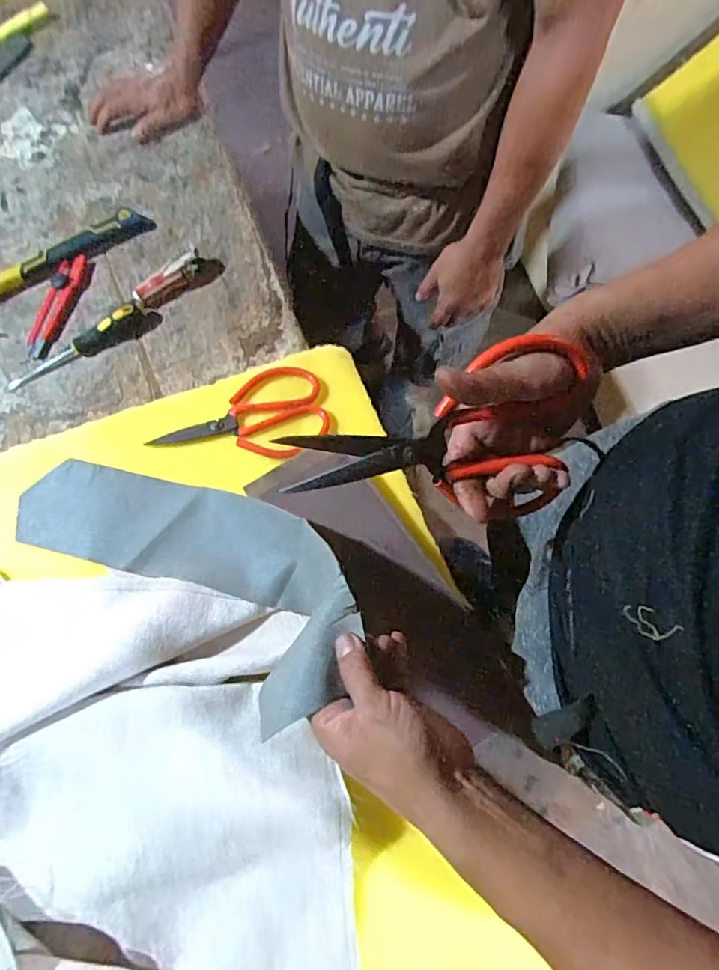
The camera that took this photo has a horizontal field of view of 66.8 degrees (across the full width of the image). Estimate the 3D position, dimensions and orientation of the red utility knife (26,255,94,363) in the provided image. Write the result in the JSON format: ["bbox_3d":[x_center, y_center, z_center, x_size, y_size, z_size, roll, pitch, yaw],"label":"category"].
[{"bbox_3d":[-0.387,-0.233,0.695,0.044,0.018,0.150,12,72,5],"label":"red utility knife"}]

